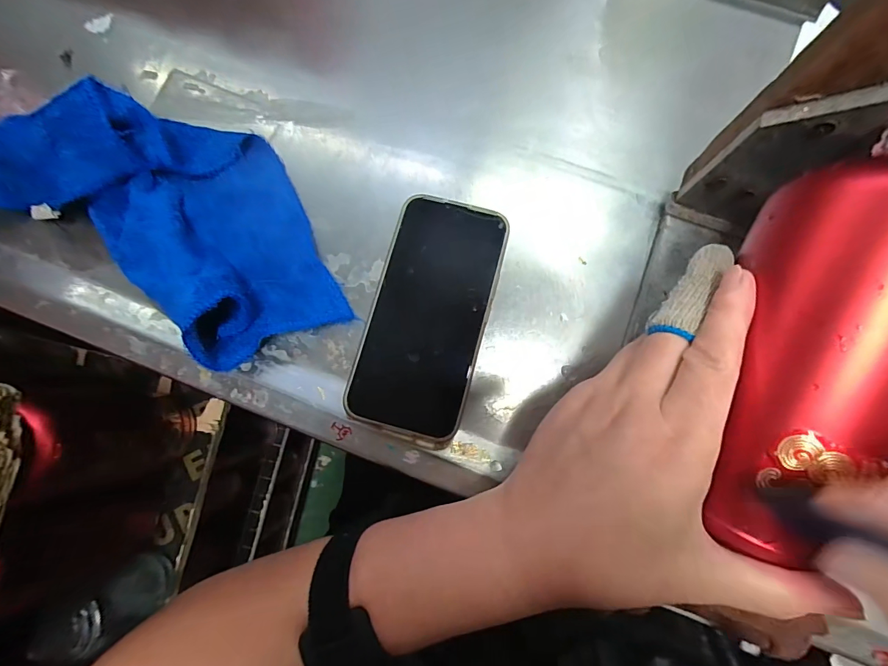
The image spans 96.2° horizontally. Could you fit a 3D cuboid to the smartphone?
[{"bbox_3d":[-0.010,-0.012,0.262,0.075,0.009,0.160,15,85,3],"label":"smartphone"}]

